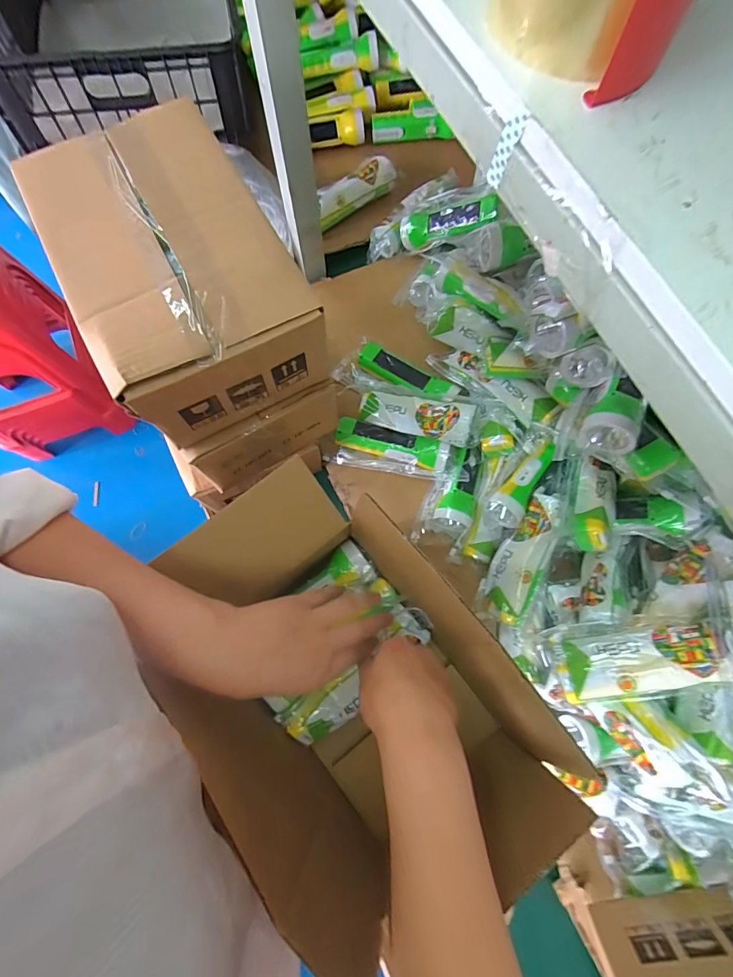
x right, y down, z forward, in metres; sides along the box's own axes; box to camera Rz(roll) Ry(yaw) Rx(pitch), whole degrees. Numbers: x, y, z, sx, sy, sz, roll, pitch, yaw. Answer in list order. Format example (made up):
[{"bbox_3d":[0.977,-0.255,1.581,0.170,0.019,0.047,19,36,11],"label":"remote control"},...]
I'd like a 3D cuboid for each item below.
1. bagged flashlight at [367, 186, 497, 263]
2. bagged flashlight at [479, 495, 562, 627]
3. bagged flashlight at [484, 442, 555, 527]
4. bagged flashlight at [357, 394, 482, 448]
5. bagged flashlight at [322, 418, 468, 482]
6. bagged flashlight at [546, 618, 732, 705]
[{"bbox_3d":[0.103,-0.430,0.697,0.233,0.046,0.117,5,71,38],"label":"bagged flashlight"},{"bbox_3d":[0.201,0.091,0.546,0.058,0.061,0.172,24,100,6],"label":"bagged flashlight"},{"bbox_3d":[0.210,-0.002,0.575,0.050,0.051,0.123,41,78,10],"label":"bagged flashlight"},{"bbox_3d":[0.074,-0.103,0.621,0.175,0.035,0.057,15,75,19],"label":"bagged flashlight"},{"bbox_3d":[0.045,-0.057,0.627,0.197,0.049,0.062,12,75,2],"label":"bagged flashlight"},{"bbox_3d":[0.280,0.181,0.447,0.157,0.044,0.073,-18,74,25],"label":"bagged flashlight"}]

